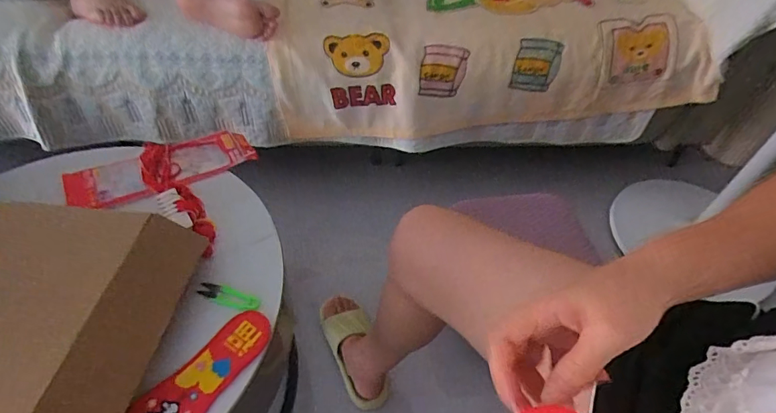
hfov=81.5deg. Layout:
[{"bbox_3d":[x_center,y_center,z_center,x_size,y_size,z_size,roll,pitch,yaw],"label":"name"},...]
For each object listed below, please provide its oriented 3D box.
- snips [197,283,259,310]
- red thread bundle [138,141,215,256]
[{"bbox_3d":[-0.214,0.122,0.612,0.086,0.009,0.023,13,52,6],"label":"snips"},{"bbox_3d":[-0.335,-0.020,0.705,0.055,0.022,0.253,-28,59,-23],"label":"red thread bundle"}]

